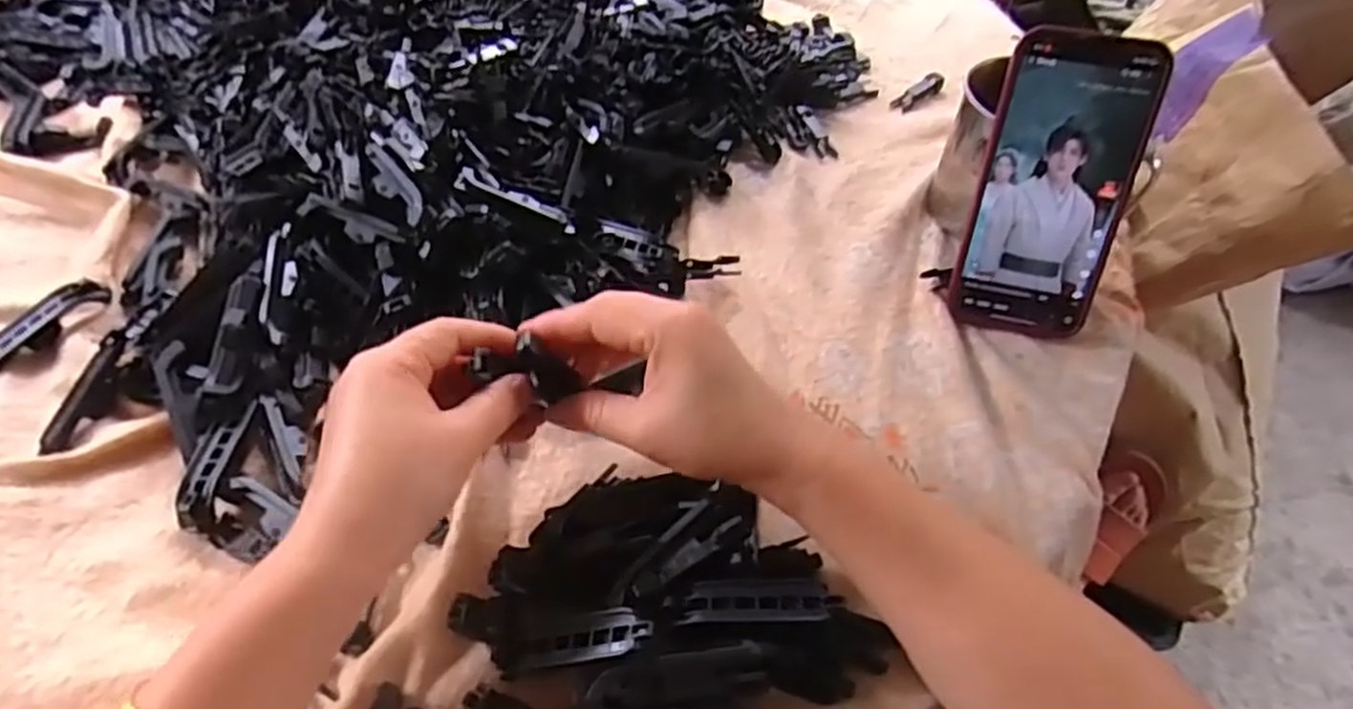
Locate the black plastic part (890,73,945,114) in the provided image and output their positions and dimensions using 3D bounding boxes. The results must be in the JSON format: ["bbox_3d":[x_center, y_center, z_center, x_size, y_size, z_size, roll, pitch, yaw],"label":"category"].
[{"bbox_3d":[0.185,-0.201,0.572,0.047,0.007,0.018,-36,59,-7],"label":"black plastic part"}]

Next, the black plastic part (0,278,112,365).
[{"bbox_3d":[-0.357,-0.016,0.417,0.073,0.019,0.016,-35,60,-23],"label":"black plastic part"}]

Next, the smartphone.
[{"bbox_3d":[0.204,-0.088,0.403,0.073,0.158,0.006,14,23,15],"label":"smartphone"}]

